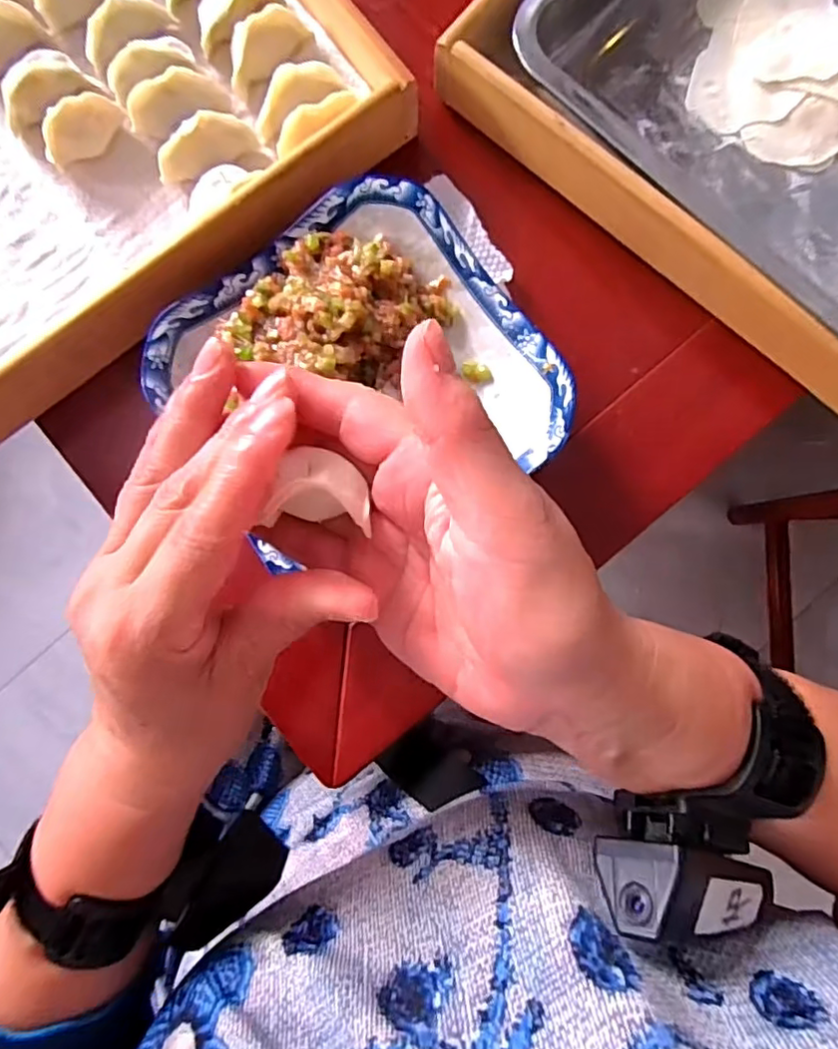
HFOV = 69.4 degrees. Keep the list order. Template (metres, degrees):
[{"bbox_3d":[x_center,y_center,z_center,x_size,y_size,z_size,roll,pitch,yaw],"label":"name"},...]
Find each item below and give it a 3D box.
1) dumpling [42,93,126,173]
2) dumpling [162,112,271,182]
[{"bbox_3d":[-0.192,-0.224,0.344,0.049,0.029,0.015,-33,90,-1],"label":"dumpling"},{"bbox_3d":[-0.119,-0.214,0.345,0.057,0.026,0.023,-12,89,-1],"label":"dumpling"}]

